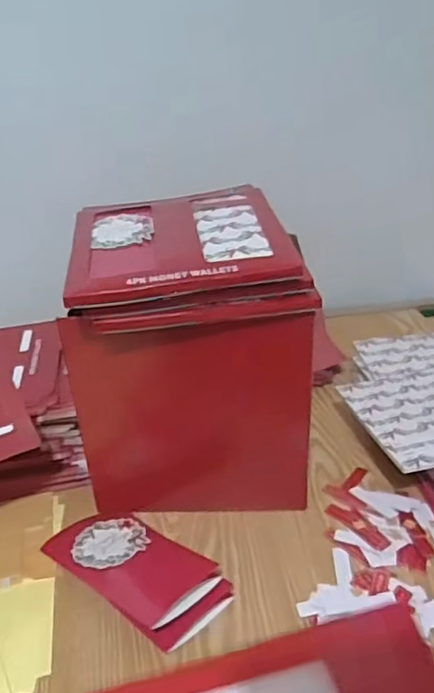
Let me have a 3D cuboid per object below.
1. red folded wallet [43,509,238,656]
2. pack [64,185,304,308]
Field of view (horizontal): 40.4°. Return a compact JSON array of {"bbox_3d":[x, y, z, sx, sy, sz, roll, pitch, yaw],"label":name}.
[{"bbox_3d":[-0.079,0.206,0.558,0.180,0.028,0.089,21,37,35],"label":"red folded wallet"},{"bbox_3d":[-0.037,-0.103,0.545,0.191,0.013,0.179,-8,38,-4],"label":"pack"}]

